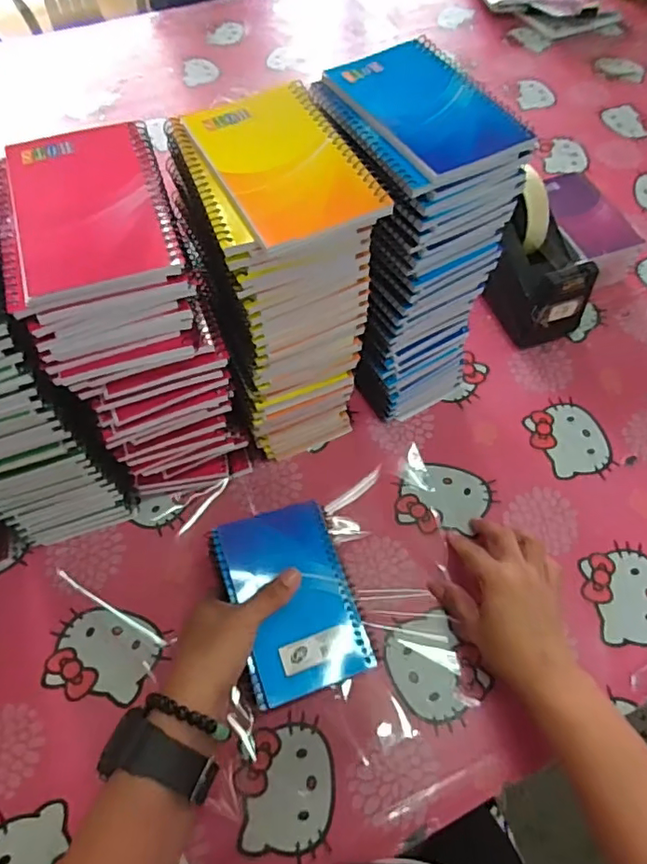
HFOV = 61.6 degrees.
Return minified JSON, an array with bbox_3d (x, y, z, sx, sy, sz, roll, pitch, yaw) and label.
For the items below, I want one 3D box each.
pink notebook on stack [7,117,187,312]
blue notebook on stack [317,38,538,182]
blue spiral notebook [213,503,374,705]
[{"bbox_3d":[-0.132,-0.130,0.310,0.081,0.015,0.133,-18,63,-10],"label":"pink notebook on stack"},{"bbox_3d":[0.069,-0.217,0.361,0.085,0.009,0.131,-28,65,-15],"label":"blue notebook on stack"},{"bbox_3d":[-0.023,0.121,0.400,0.089,0.010,0.129,-12,69,-20],"label":"blue spiral notebook"}]

